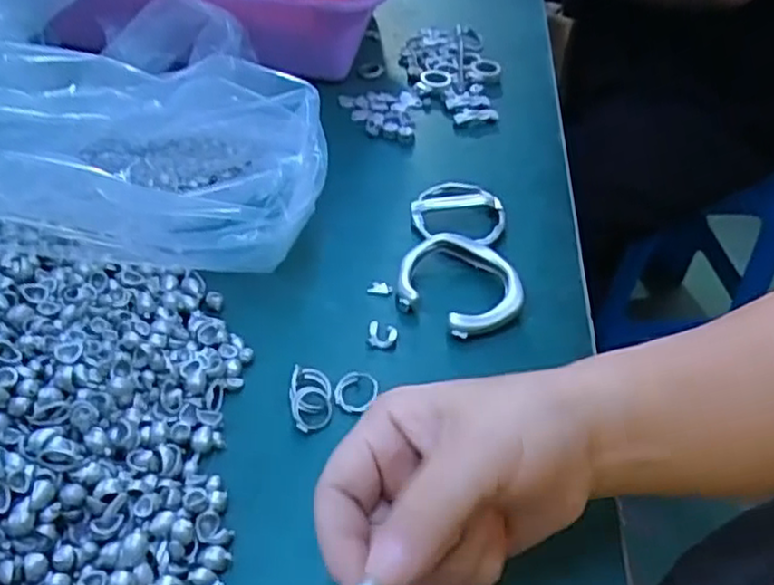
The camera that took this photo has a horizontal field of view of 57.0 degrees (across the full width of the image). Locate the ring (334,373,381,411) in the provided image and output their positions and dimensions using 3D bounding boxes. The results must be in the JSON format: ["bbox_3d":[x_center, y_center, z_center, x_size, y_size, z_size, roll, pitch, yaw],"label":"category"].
[{"bbox_3d":[-0.015,0.048,0.355,0.021,0.007,0.022,4,44,-4],"label":"ring"}]

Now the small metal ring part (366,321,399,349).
[{"bbox_3d":[-0.002,0.023,0.385,0.016,0.007,0.015,4,44,-4],"label":"small metal ring part"}]

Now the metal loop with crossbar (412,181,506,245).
[{"bbox_3d":[0.045,-0.055,0.453,0.057,0.010,0.059,10,43,2],"label":"metal loop with crossbar"}]

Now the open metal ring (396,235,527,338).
[{"bbox_3d":[0.038,-0.004,0.404,0.064,0.020,0.066,4,44,-4],"label":"open metal ring"}]

